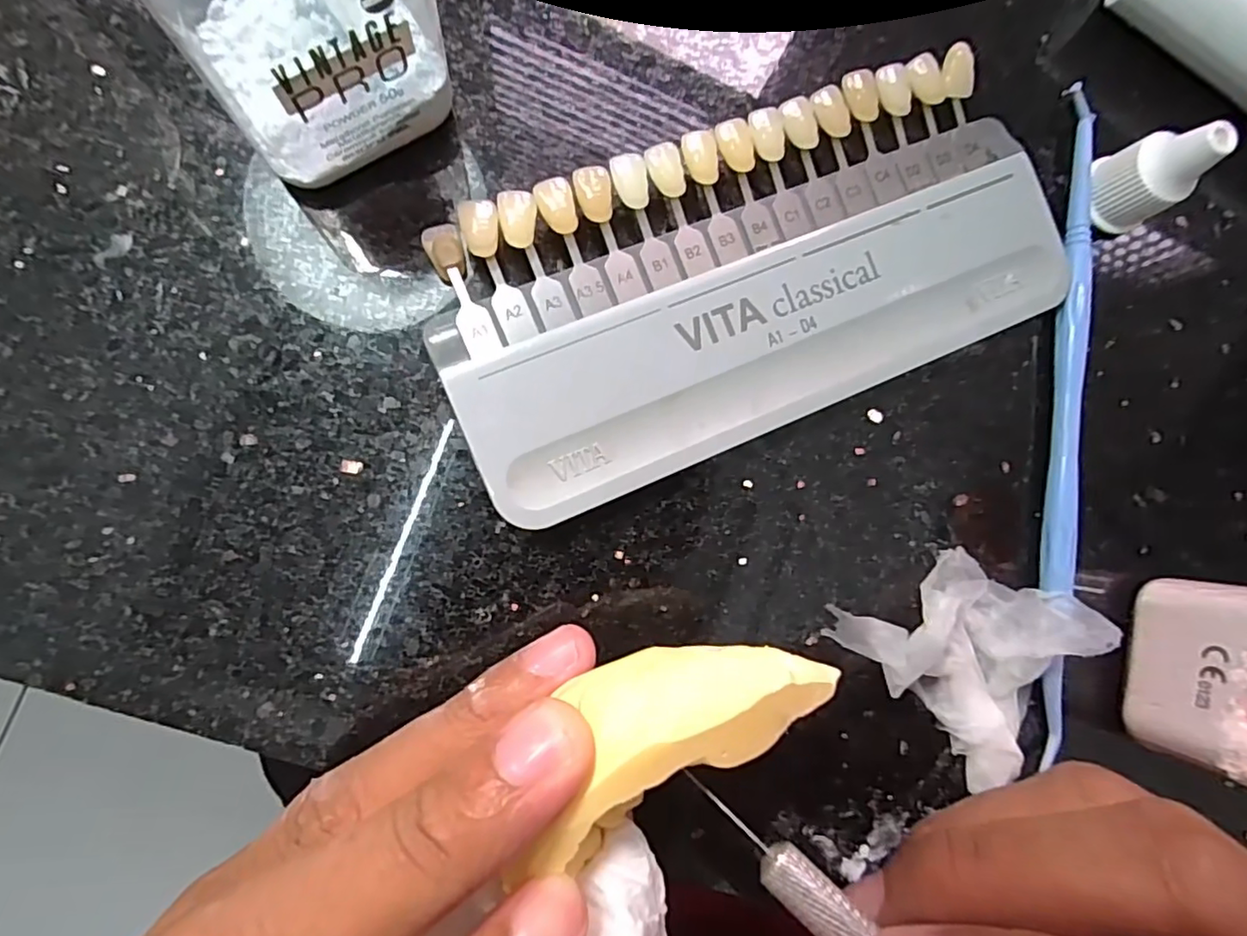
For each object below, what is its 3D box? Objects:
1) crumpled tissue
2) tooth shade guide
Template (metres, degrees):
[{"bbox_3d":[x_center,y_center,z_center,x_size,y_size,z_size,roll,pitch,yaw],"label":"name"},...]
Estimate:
[{"bbox_3d":[0.082,0.040,0.138,0.046,0.016,0.053,-43,94,-8],"label":"crumpled tissue"},{"bbox_3d":[0.030,-0.043,0.138,0.143,0.009,0.066,-24,91,-9],"label":"tooth shade guide"}]

